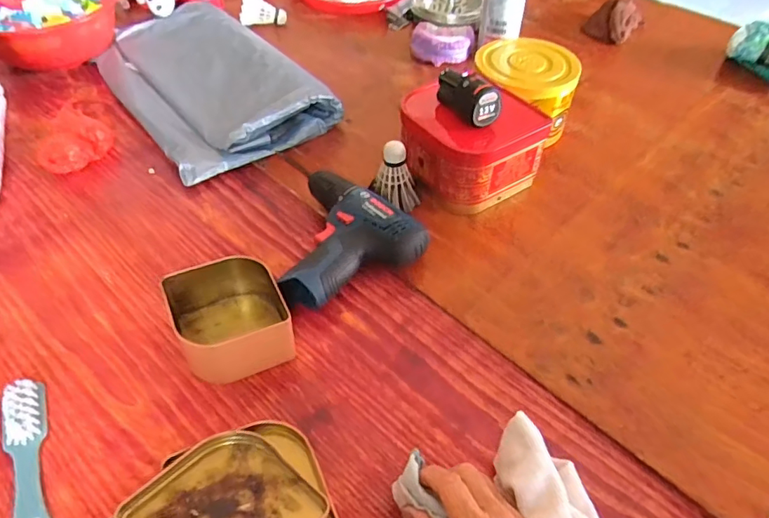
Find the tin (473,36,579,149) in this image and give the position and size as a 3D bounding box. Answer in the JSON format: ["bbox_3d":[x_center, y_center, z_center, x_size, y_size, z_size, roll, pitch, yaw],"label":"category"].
[{"bbox_3d":[0.189,-0.229,0.724,0.113,0.097,0.130,-18,52,-17],"label":"tin"}]

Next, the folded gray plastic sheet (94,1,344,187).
[{"bbox_3d":[-0.278,-0.285,0.806,0.232,0.055,0.425,-28,56,-24],"label":"folded gray plastic sheet"}]

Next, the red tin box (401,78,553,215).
[{"bbox_3d":[0.099,-0.142,0.649,0.127,0.097,0.145,-27,56,-24],"label":"red tin box"}]

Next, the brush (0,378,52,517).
[{"bbox_3d":[-0.293,0.162,0.431,0.031,0.013,0.148,-18,53,-18],"label":"brush"}]

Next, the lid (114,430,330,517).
[{"bbox_3d":[-0.103,0.165,0.345,0.100,0.013,0.094,33,56,23],"label":"lid"}]

